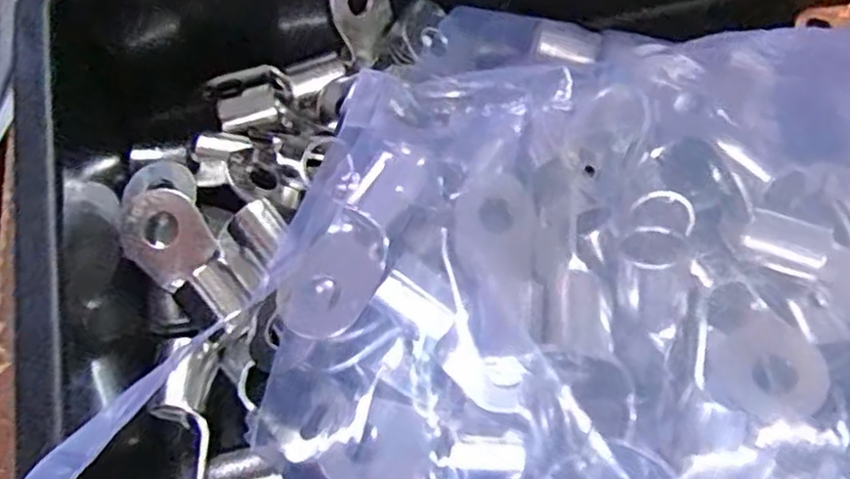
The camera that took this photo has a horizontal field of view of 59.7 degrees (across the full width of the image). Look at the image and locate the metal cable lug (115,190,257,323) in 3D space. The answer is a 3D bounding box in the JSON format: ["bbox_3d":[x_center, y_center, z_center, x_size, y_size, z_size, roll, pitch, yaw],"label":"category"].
[{"bbox_3d":[-0.070,0.006,0.215,0.022,0.013,0.043,-35,67,-16],"label":"metal cable lug"}]

